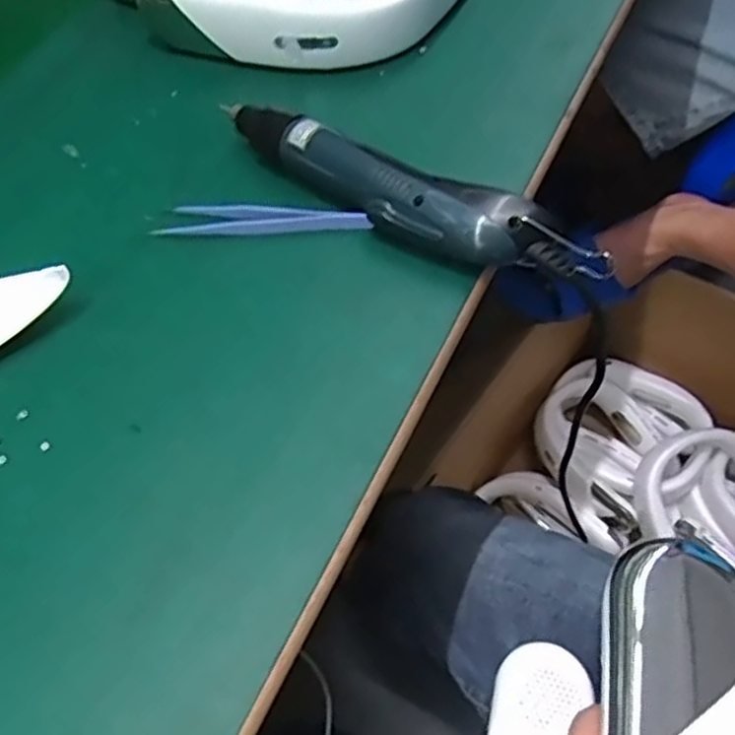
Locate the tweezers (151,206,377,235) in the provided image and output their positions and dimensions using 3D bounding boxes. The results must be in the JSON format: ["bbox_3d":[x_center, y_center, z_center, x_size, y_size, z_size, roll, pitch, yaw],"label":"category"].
[{"bbox_3d":[-0.061,-0.089,0.426,0.127,0.017,0.021,5,59,7],"label":"tweezers"}]

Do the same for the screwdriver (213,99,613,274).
[{"bbox_3d":[0.012,-0.098,0.412,0.233,0.040,0.037,31,65,21],"label":"screwdriver"}]

